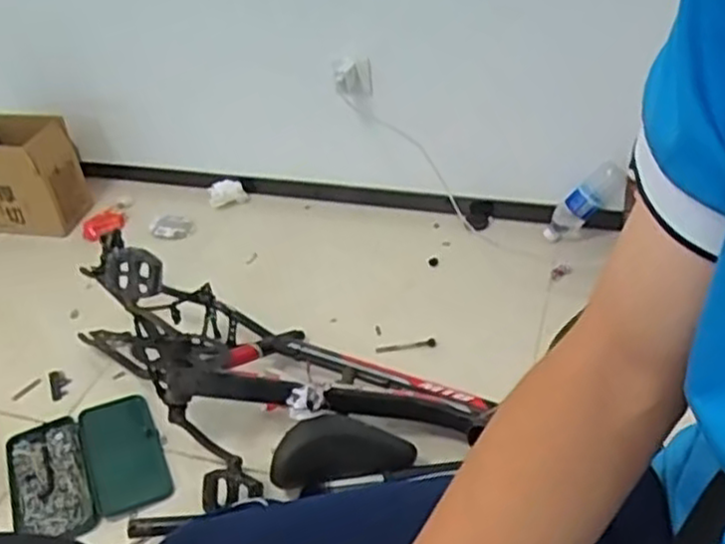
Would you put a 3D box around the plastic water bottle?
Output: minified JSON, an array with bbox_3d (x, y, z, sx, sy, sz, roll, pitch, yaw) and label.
[{"bbox_3d":[0.485,-0.149,1.608,0.069,0.213,0.071,32,32,-21],"label":"plastic water bottle"}]

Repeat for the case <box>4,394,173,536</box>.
[{"bbox_3d":[-0.472,0.332,1.255,0.248,0.034,0.250,-18,39,-15],"label":"case"}]

